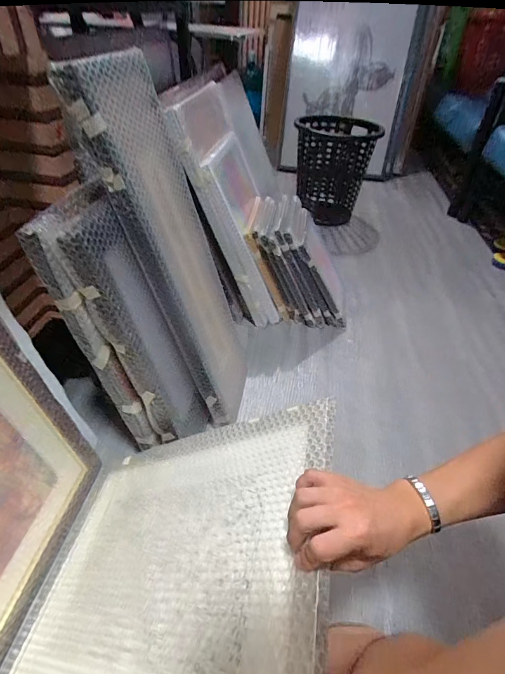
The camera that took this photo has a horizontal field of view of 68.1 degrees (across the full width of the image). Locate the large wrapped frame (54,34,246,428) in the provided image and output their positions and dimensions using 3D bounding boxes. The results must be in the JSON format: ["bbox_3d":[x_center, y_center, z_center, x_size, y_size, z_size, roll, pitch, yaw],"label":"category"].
[{"bbox_3d":[-0.118,-0.121,0.705,0.035,0.675,0.251,-2,39,17],"label":"large wrapped frame"}]

